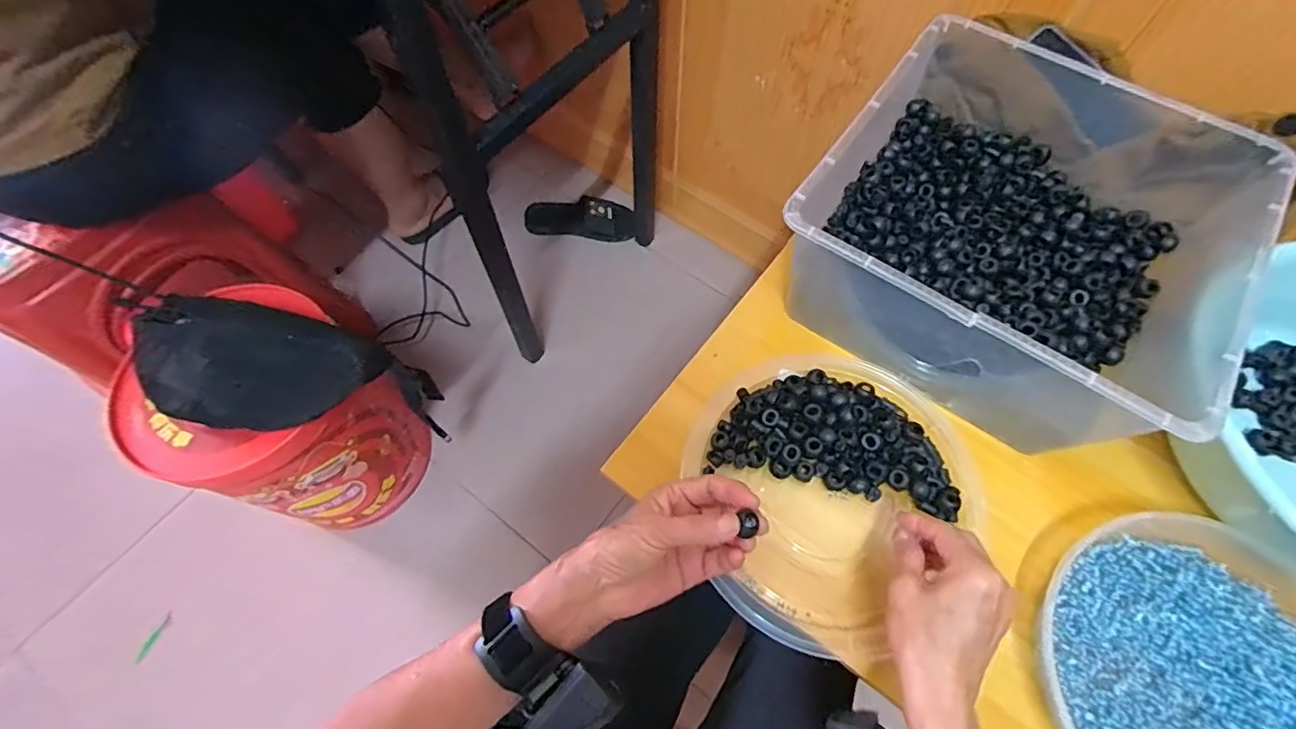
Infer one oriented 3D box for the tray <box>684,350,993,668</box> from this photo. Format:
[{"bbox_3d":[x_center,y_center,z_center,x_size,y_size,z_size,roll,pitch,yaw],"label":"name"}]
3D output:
[{"bbox_3d":[0.146,0.090,0.458,0.239,0.031,0.214,-37,70,-15],"label":"tray"}]

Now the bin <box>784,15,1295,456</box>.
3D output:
[{"bbox_3d":[0.308,-0.113,0.485,0.291,0.139,0.308,33,70,15],"label":"bin"}]

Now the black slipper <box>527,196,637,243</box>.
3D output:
[{"bbox_3d":[-0.149,-0.307,1.184,0.236,0.059,0.082,3,65,2],"label":"black slipper"}]

